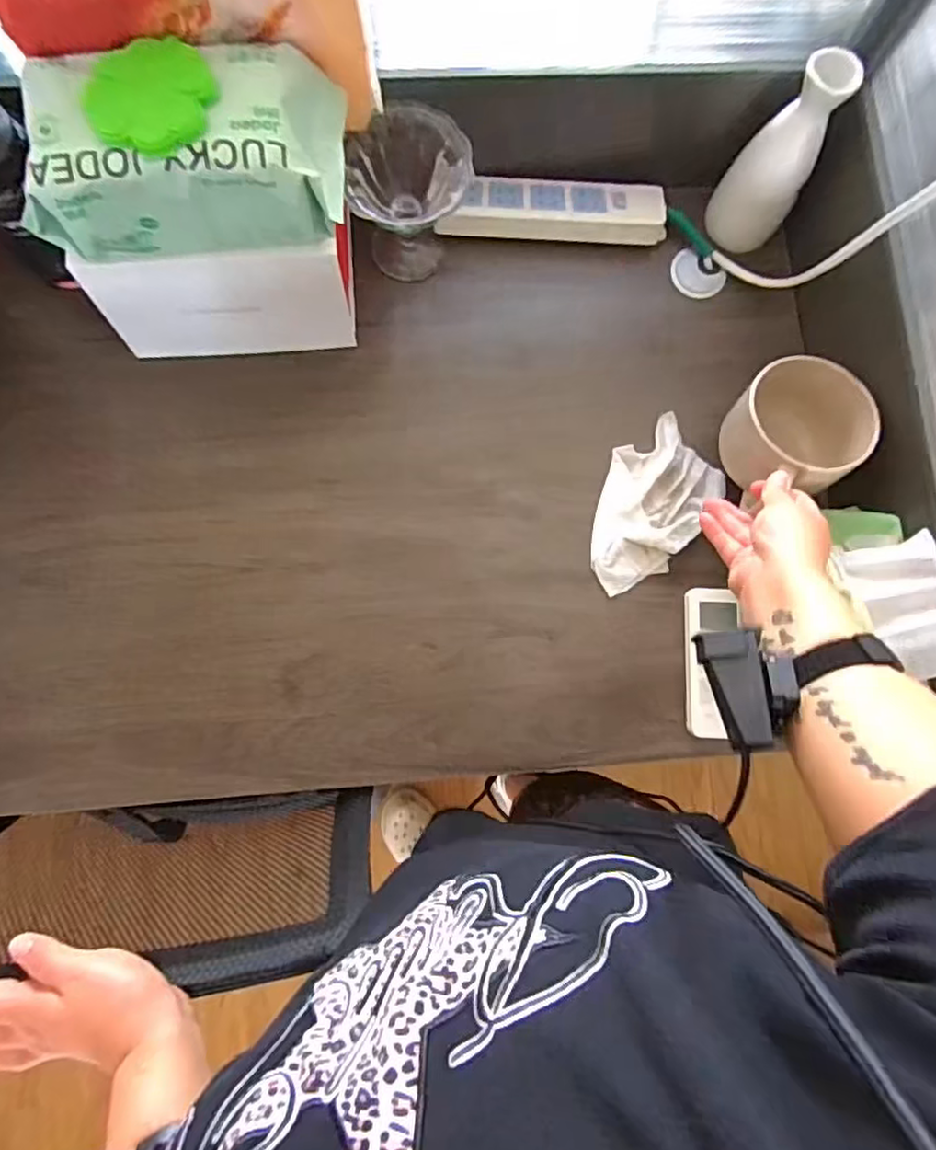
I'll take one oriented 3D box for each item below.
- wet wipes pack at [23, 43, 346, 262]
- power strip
[{"bbox_3d":[-0.206,-0.308,0.461,0.222,0.093,0.098,-4,83,-3],"label":"wet wipes pack"},{"bbox_3d":[0.087,-0.372,0.637,0.223,0.031,0.054,2,82,-2],"label":"power strip"}]

